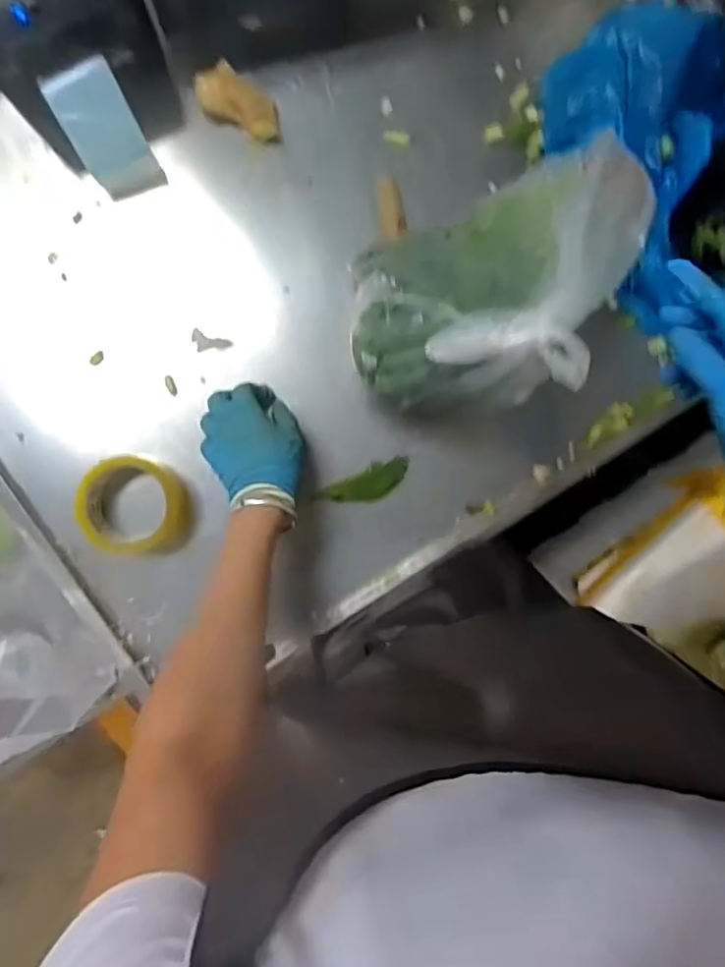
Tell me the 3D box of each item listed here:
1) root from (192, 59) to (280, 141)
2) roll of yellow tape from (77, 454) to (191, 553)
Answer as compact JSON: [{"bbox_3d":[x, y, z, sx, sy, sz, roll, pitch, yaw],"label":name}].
[{"bbox_3d":[-0.123,-0.381,0.615,0.083,0.040,0.054,40,89,-5],"label":"root"},{"bbox_3d":[-0.233,0.021,0.628,0.101,0.053,0.094,0,93,-5],"label":"roll of yellow tape"}]

